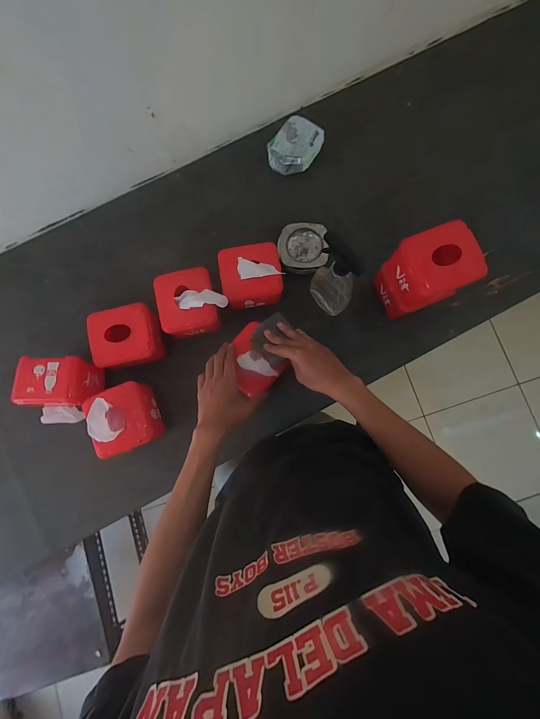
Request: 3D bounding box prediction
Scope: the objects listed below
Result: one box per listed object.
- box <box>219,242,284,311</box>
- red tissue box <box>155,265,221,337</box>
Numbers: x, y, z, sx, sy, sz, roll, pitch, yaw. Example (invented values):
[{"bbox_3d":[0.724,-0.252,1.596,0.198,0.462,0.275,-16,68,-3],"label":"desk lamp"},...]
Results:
[{"bbox_3d":[-0.041,-0.184,0.628,0.126,0.131,0.118,-11,82,-1],"label":"box"},{"bbox_3d":[-0.175,-0.117,0.640,0.115,0.089,0.129,-14,82,-1],"label":"red tissue box"}]

